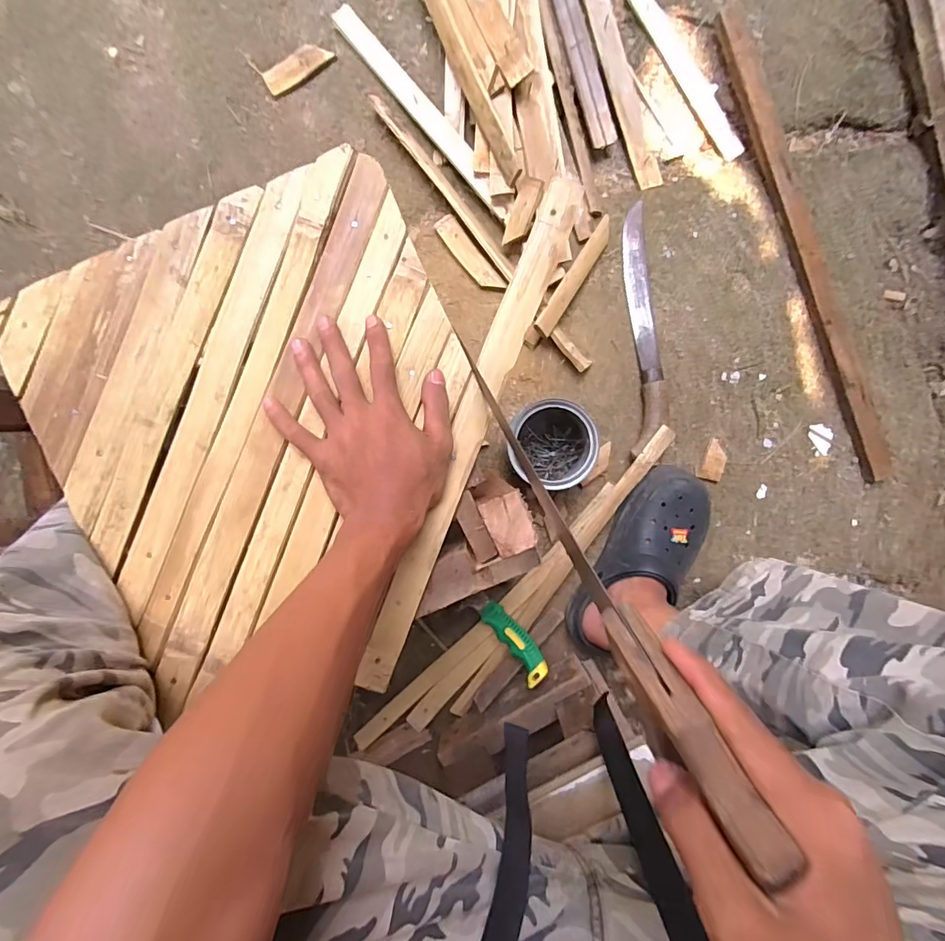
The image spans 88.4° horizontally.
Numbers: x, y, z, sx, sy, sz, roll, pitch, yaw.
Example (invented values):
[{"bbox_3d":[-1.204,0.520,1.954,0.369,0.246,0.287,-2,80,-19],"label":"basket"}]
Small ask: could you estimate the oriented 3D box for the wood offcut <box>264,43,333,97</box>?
[{"bbox_3d":[-0.237,-0.545,0.658,0.095,0.016,0.030,-30,92,1],"label":"wood offcut"}]

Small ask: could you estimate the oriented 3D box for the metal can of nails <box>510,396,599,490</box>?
[{"bbox_3d":[0.100,-0.034,0.624,0.092,0.121,0.098,0,92,0],"label":"metal can of nails"}]

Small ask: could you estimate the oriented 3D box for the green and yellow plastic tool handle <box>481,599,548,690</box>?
[{"bbox_3d":[0.057,0.231,0.658,0.037,0.028,0.117,-41,72,2],"label":"green and yellow plastic tool handle"}]

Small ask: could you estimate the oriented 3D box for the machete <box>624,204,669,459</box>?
[{"bbox_3d":[0.239,-0.194,0.670,0.049,0.030,0.337,-2,92,0],"label":"machete"}]

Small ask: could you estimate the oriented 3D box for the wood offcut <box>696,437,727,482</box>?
[{"bbox_3d":[0.343,-0.013,0.688,0.034,0.012,0.058,22,92,-1],"label":"wood offcut"}]

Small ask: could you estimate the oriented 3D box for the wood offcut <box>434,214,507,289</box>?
[{"bbox_3d":[-0.005,-0.297,0.676,0.029,0.014,0.125,-37,92,1],"label":"wood offcut"}]

